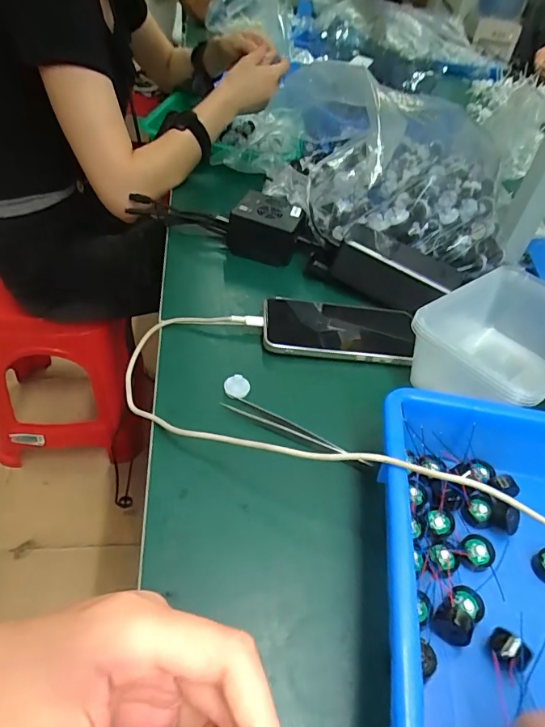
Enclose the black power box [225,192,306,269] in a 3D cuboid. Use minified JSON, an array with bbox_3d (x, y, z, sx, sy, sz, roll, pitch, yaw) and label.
[{"bbox_3d":[-0.009,-0.164,0.558,0.081,0.053,0.077,15,43,6],"label":"black power box"}]

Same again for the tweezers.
[{"bbox_3d":[0.018,0.051,0.362,0.122,0.004,0.014,23,45,14],"label":"tweezers"}]

